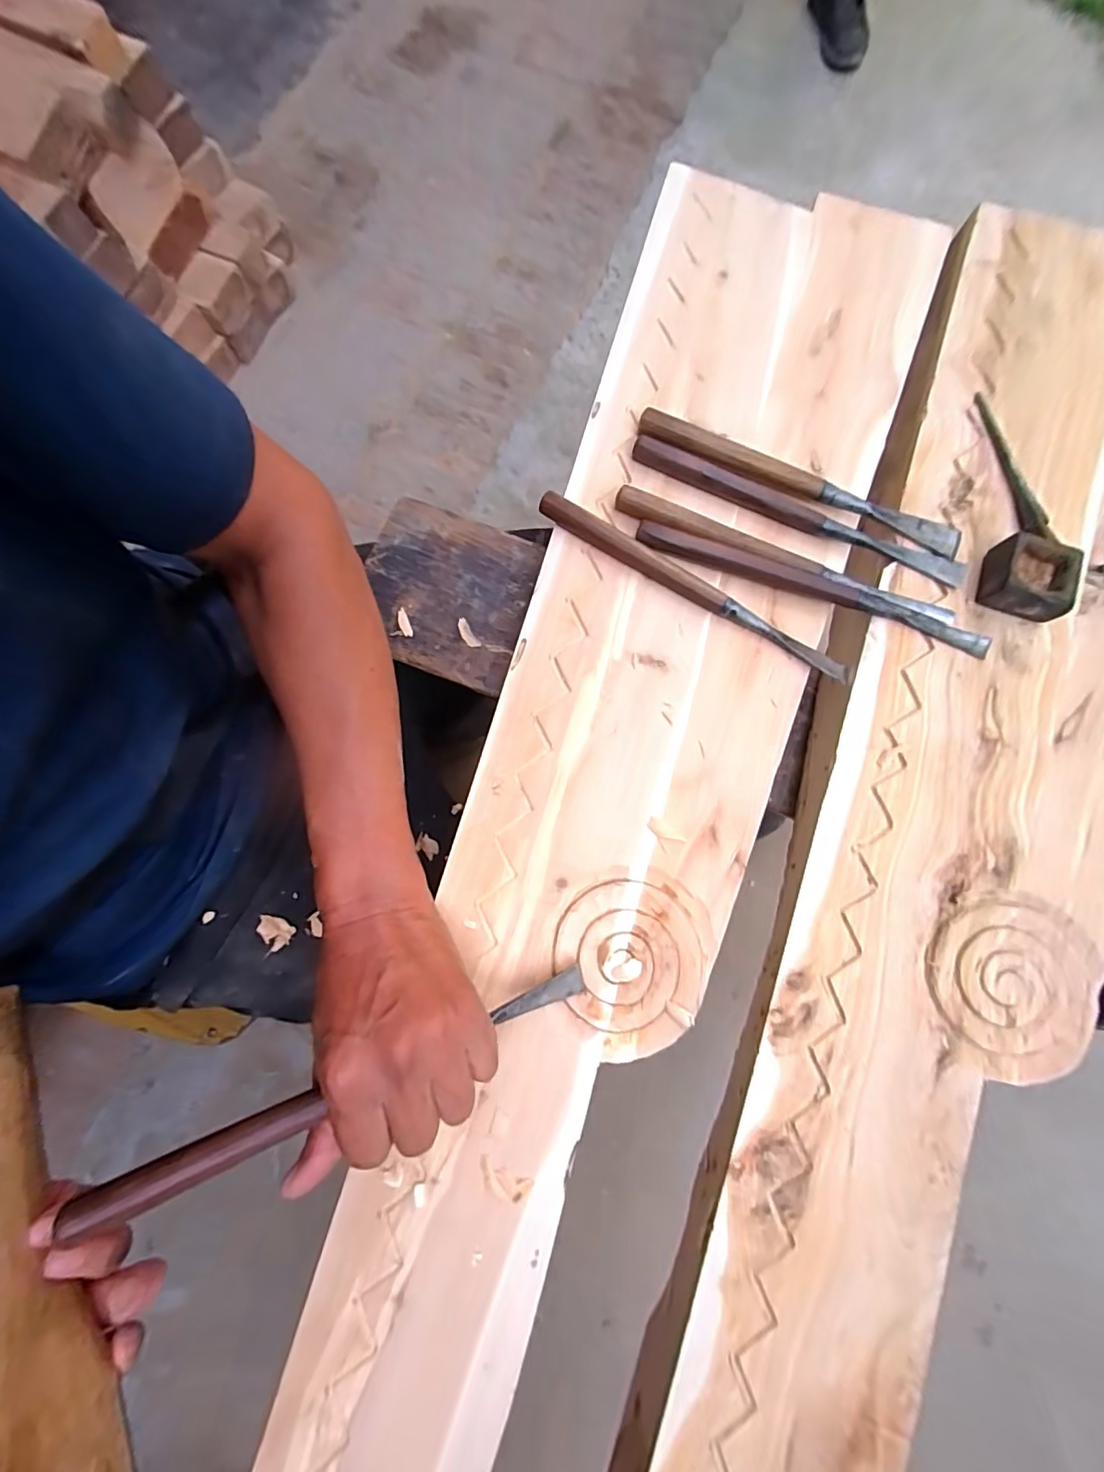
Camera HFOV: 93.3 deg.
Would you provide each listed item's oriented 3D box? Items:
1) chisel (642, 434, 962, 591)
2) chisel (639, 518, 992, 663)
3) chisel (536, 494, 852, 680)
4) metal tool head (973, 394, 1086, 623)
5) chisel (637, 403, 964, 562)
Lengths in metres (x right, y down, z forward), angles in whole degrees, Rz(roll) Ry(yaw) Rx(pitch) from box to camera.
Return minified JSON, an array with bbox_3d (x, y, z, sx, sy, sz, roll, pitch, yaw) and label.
[{"bbox_3d":[0.179,-0.167,0.382,0.250,0.015,0.016,24,80,6],"label":"chisel"},{"bbox_3d":[0.185,-0.107,0.374,0.254,0.015,0.017,20,80,5],"label":"chisel"},{"bbox_3d":[0.103,-0.109,0.376,0.252,0.018,0.017,29,81,6],"label":"chisel"},{"bbox_3d":[0.339,-0.172,0.375,0.049,0.029,0.177,8,79,2],"label":"metal tool head"},{"bbox_3d":[0.185,-0.192,0.395,0.252,0.014,0.024,24,80,5],"label":"chisel"}]

